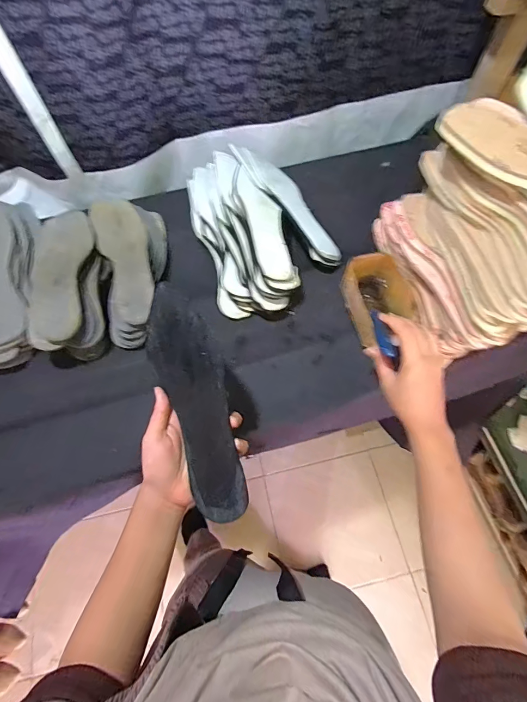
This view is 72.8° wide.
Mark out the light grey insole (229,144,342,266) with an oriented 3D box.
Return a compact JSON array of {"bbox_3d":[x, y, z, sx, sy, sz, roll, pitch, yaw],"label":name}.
[{"bbox_3d":[0.045,-0.254,0.607,0.077,0.013,0.272,-28,75,-33],"label":"light grey insole"}]

